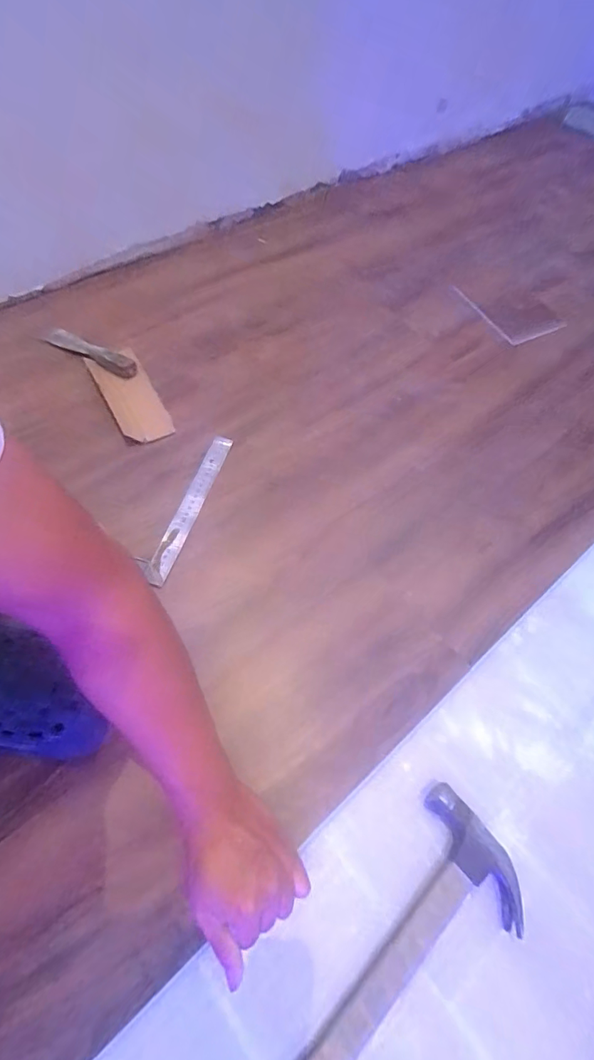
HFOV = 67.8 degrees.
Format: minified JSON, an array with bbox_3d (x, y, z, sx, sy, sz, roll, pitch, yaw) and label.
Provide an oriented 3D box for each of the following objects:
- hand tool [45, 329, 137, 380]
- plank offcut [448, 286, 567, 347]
[{"bbox_3d":[-0.337,-0.291,0.722,0.179,0.017,0.033,27,65,12],"label":"hand tool"},{"bbox_3d":[0.428,-0.447,0.891,0.133,0.014,0.190,-22,65,-13],"label":"plank offcut"}]

